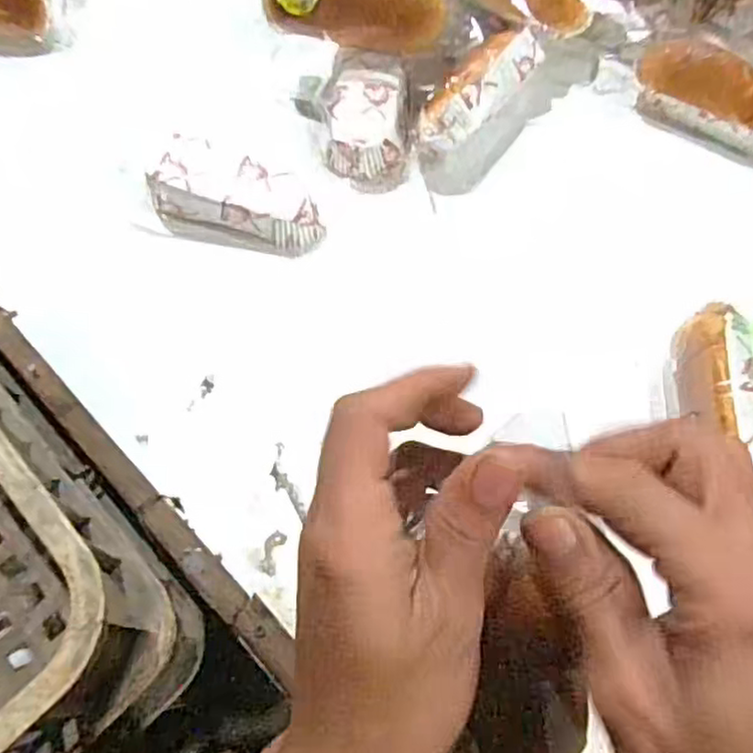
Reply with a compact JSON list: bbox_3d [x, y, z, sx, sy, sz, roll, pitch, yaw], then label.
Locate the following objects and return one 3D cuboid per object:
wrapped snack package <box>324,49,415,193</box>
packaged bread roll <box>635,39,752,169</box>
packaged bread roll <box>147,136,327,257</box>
[{"bbox_3d":[-0.006,-0.221,0.585,0.072,0.031,0.130,-3,65,0],"label":"wrapped snack package"},{"bbox_3d":[0.303,-0.230,0.586,0.168,0.057,0.063,29,69,14],"label":"packaged bread roll"},{"bbox_3d":[-0.110,-0.143,0.550,0.133,0.045,0.064,13,67,7],"label":"packaged bread roll"}]

